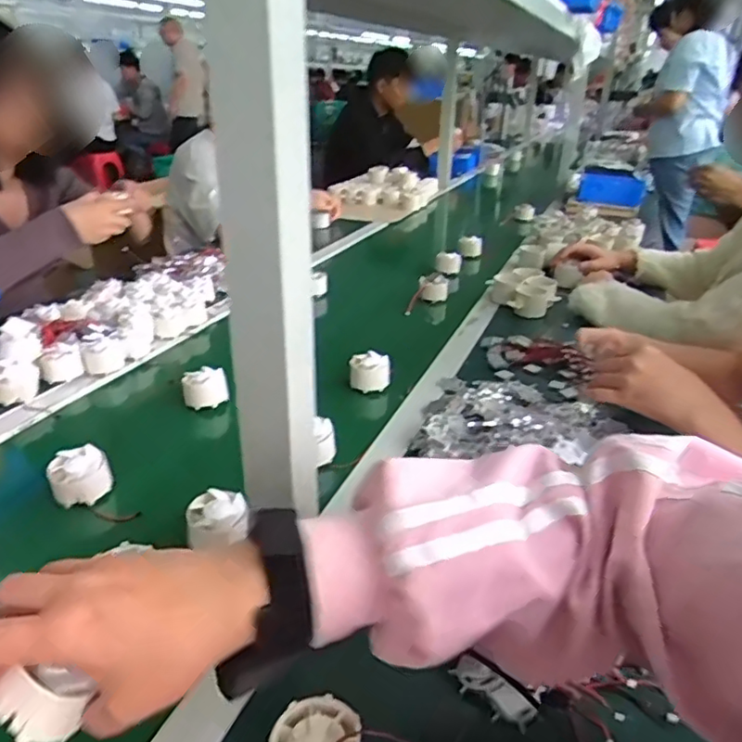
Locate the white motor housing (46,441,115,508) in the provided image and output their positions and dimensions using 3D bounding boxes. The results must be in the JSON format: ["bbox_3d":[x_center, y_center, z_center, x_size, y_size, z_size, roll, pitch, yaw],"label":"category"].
[{"bbox_3d":[-0.288,0.104,0.589,0.054,0.041,0.040,-13,29,-26],"label":"white motor housing"}]

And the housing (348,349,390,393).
[{"bbox_3d":[-0.001,0.000,0.811,0.055,0.040,0.043,2,26,1],"label":"housing"}]

